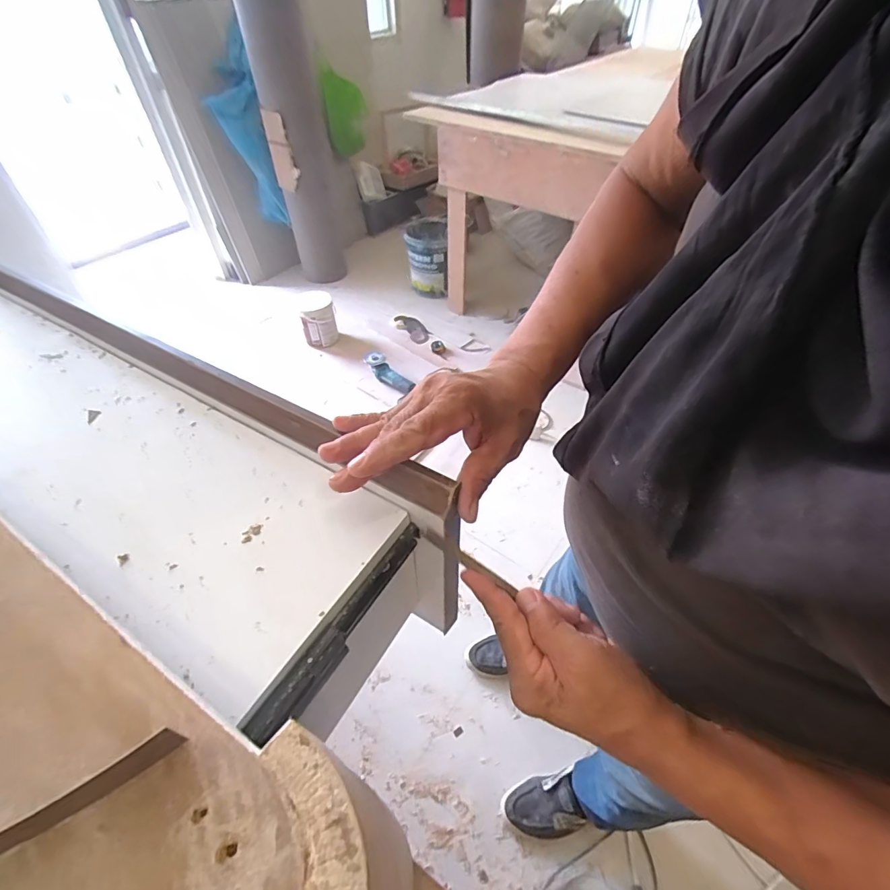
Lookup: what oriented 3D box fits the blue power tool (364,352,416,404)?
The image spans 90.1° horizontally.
[{"bbox_3d":[-0.246,-0.309,1.909,0.075,0.105,0.242,-35,55,-26],"label":"blue power tool"}]

